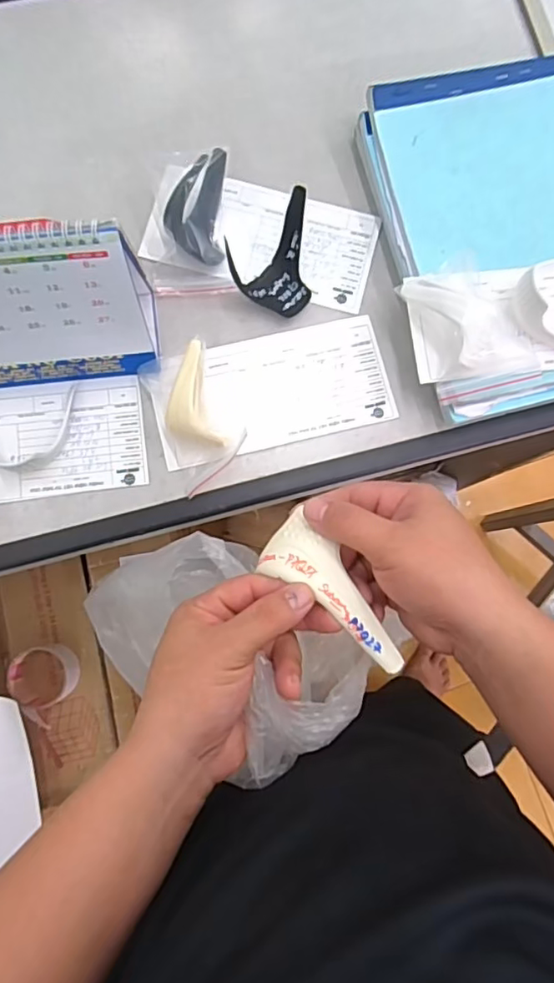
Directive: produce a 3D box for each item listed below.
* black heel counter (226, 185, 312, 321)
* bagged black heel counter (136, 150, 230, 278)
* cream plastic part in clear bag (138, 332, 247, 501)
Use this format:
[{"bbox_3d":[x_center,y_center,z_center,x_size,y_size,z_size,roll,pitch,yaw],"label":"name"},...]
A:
[{"bbox_3d":[-0.007,-0.206,0.510,0.069,0.058,0.085,-8,82,-5],"label":"black heel counter"},{"bbox_3d":[-0.078,-0.254,0.510,0.076,0.053,0.091,9,81,-2],"label":"bagged black heel counter"},{"bbox_3d":[-0.070,-0.068,0.487,0.059,0.051,0.120,-23,84,-6],"label":"cream plastic part in clear bag"}]

